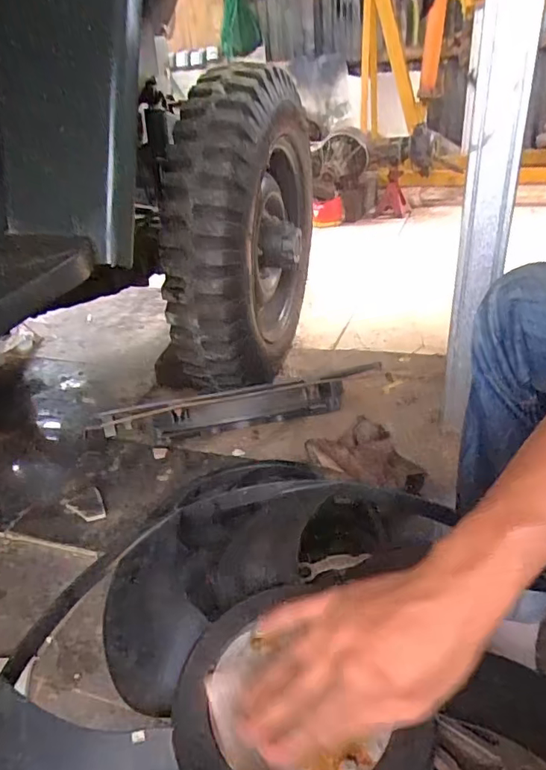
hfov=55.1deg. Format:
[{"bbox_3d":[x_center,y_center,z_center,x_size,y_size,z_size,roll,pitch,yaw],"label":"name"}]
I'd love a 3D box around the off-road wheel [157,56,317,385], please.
[{"bbox_3d":[-0.047,-0.338,1.121,0.164,0.558,0.606,3,30,15],"label":"off-road wheel"}]

